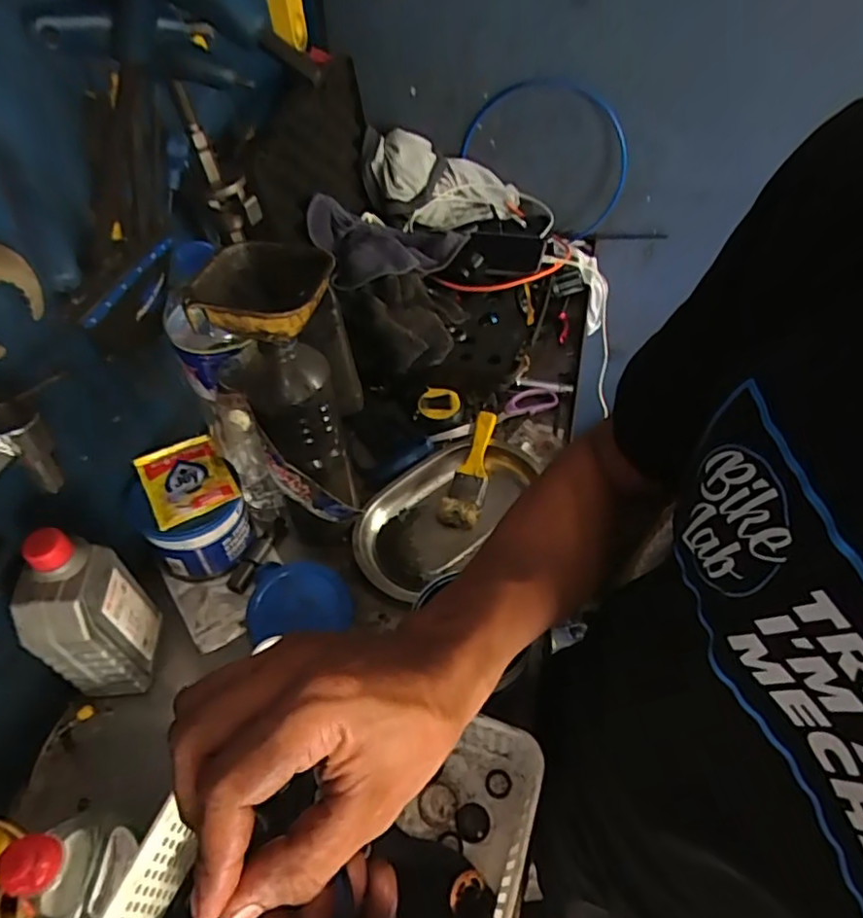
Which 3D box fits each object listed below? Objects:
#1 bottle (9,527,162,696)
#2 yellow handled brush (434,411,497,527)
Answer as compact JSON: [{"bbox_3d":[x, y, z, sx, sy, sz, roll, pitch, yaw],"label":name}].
[{"bbox_3d":[-0.288,0.133,0.513,0.055,0.182,0.087,-5,51,-1],"label":"bottle"},{"bbox_3d":[0.047,0.011,0.685,0.041,0.022,0.145,13,65,13],"label":"yellow handled brush"}]

